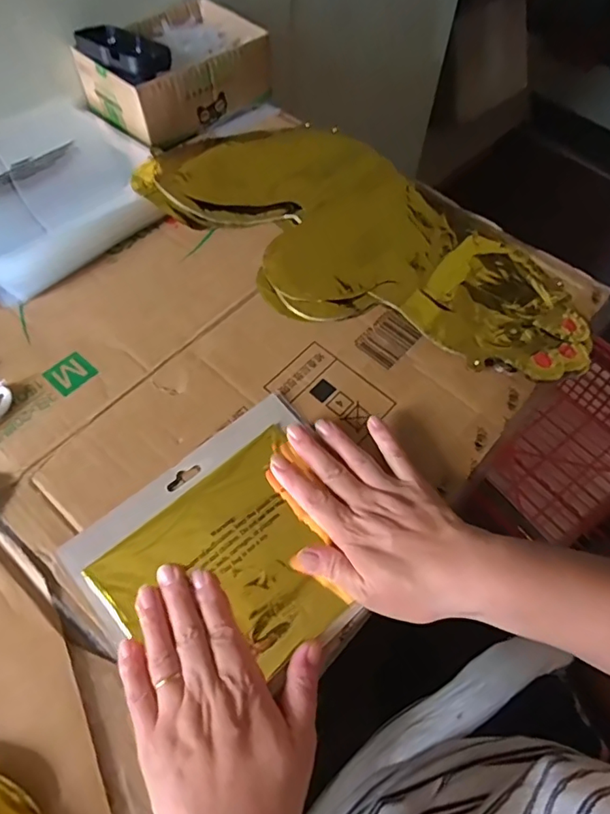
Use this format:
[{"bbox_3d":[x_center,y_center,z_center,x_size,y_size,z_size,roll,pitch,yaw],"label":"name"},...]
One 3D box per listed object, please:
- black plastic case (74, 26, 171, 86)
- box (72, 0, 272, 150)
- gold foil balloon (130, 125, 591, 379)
[{"bbox_3d":[-0.187,-0.370,0.540,0.104,0.022,0.056,35,64,17],"label":"black plastic case"},{"bbox_3d":[-0.148,-0.394,0.608,0.148,0.062,0.196,36,65,17],"label":"box"},{"bbox_3d":[0.050,-0.167,0.503,0.445,0.023,0.216,40,66,19],"label":"gold foil balloon"}]

